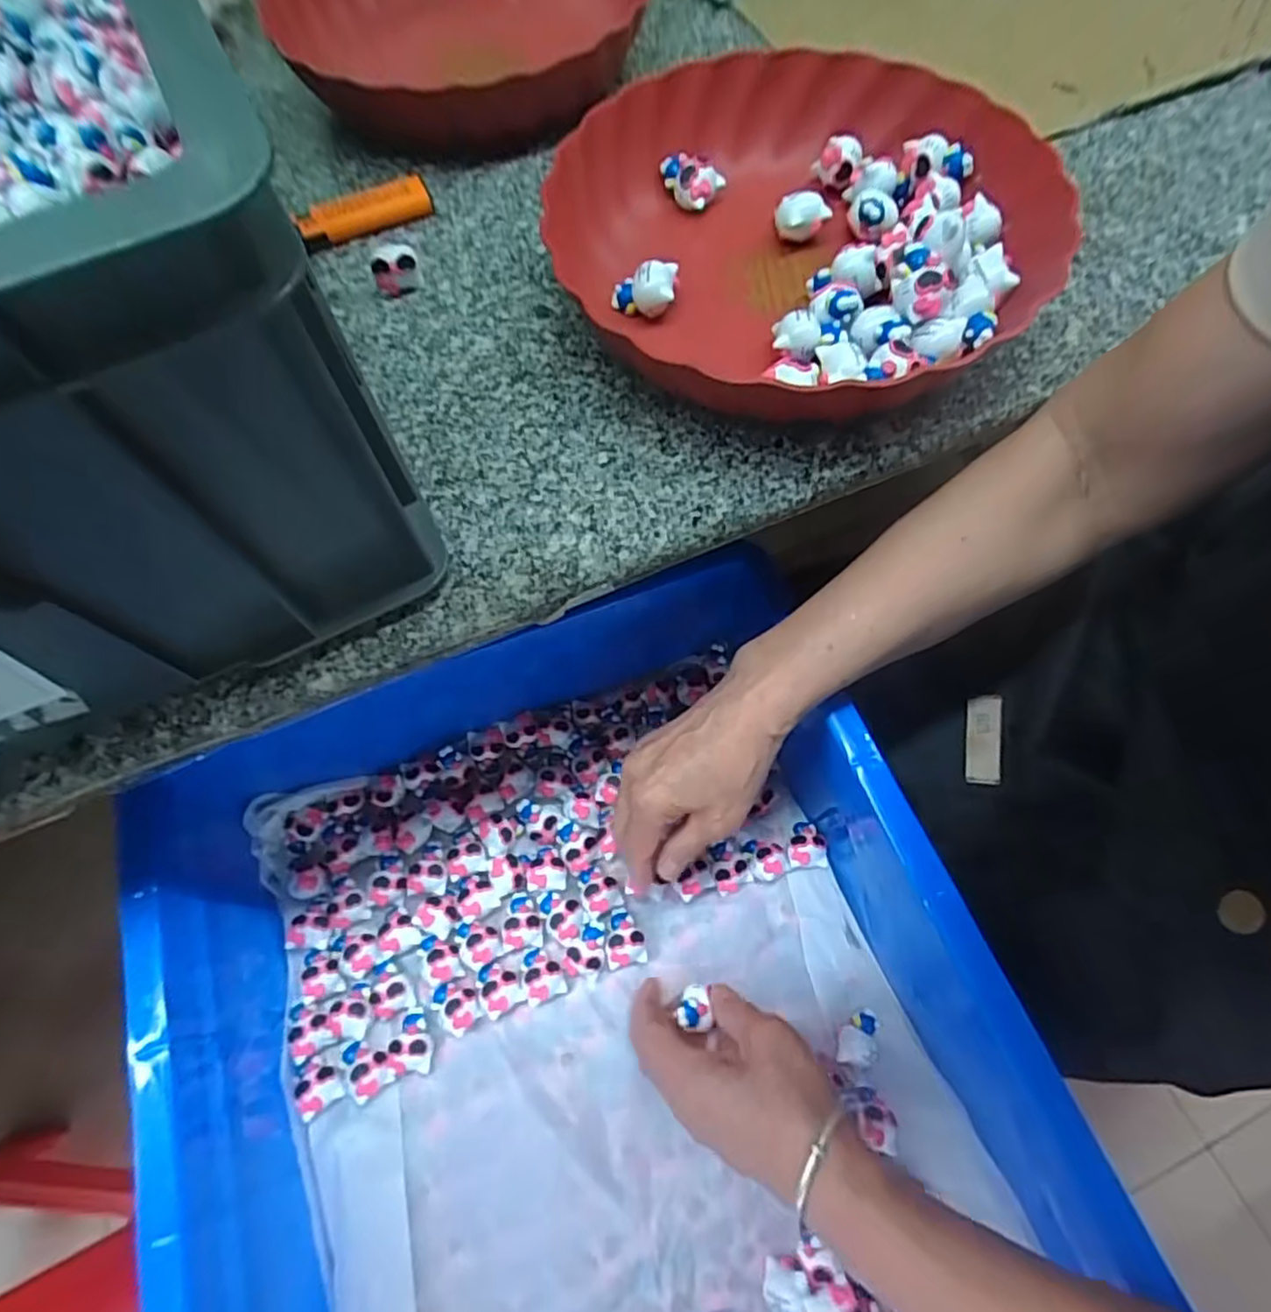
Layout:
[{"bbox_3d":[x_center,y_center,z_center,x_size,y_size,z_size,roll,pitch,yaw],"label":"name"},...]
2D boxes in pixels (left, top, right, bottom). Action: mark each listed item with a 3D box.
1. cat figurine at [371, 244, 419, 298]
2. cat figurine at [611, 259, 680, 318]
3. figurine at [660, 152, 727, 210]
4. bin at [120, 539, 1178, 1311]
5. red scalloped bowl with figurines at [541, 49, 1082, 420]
[{"bbox_3d":[-0.130,-0.210,0.365,0.024,0.020,0.019,-23,66,-8],"label":"cat figurine"},{"bbox_3d":[0.004,-0.185,0.341,0.033,0.021,0.020,4,65,4],"label":"cat figurine"},{"bbox_3d":[0.030,-0.259,0.368,0.031,0.023,0.015,23,68,12],"label":"figurine"},{"bbox_3d":[0.016,0.296,0.325,0.391,0.123,0.613,-20,66,-7],"label":"bin"},{"bbox_3d":[0.075,-0.210,0.338,0.221,0.051,0.217,-27,67,-10],"label":"red scalloped bowl with figurines"}]

